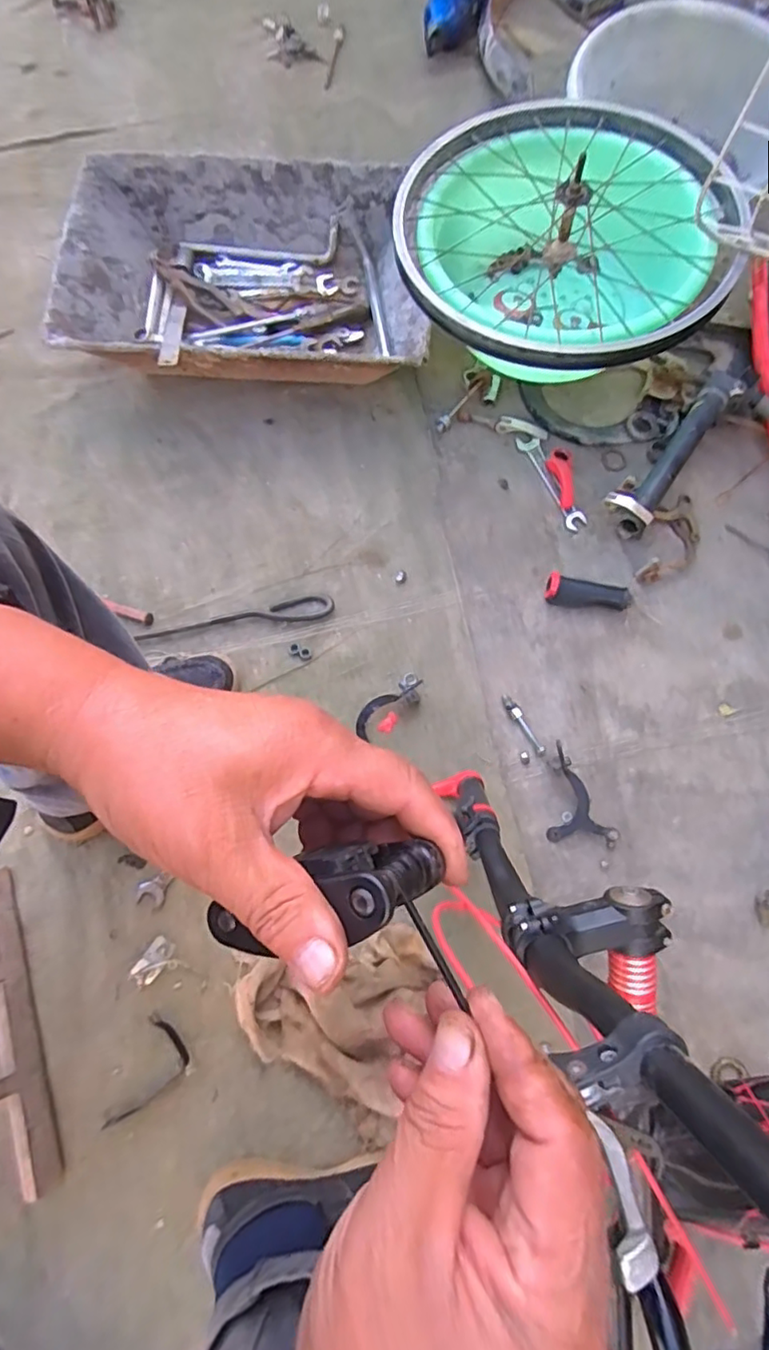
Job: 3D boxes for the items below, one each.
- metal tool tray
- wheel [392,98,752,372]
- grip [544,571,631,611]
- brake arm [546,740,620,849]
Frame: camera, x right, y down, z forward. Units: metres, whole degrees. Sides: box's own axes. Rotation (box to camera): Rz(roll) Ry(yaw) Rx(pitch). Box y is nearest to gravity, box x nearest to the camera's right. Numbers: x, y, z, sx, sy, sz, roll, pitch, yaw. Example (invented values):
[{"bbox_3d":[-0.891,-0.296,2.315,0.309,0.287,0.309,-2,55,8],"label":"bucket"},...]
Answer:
[{"bbox_3d":[-0.182,-0.528,0.822,0.483,0.121,0.311,5,76,3],"label":"metal tool tray"},{"bbox_3d":[0.209,-0.542,0.679,0.393,0.114,0.390,0,76,1],"label":"wheel"},{"bbox_3d":[0.256,-0.100,0.745,0.104,0.026,0.036,11,76,4],"label":"grip"},{"bbox_3d":[0.233,0.139,0.684,0.079,0.021,0.110,7,76,3],"label":"brake arm"}]

